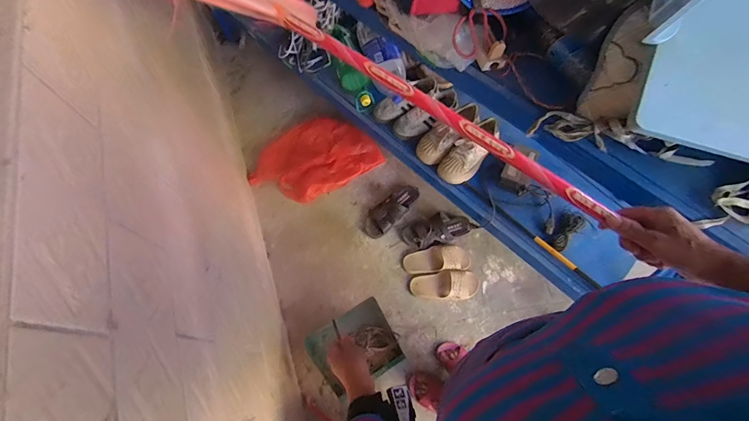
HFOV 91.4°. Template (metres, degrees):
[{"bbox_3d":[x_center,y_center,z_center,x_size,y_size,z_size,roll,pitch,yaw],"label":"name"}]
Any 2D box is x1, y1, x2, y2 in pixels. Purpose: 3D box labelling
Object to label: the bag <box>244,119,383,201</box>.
[{"bbox_3d":[-0.250,-0.213,1.480,0.498,0.090,0.333,-31,71,-12],"label":"bag"}]

